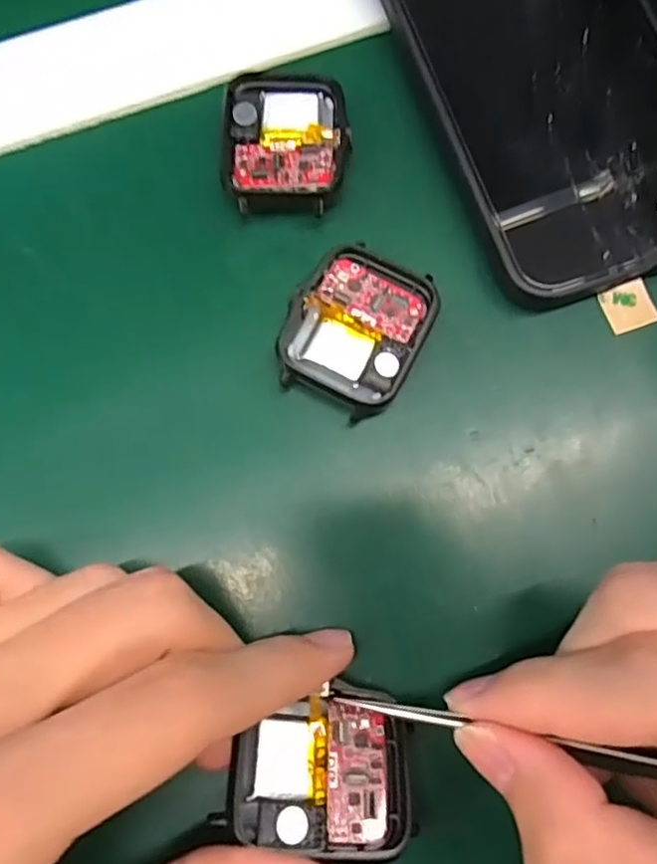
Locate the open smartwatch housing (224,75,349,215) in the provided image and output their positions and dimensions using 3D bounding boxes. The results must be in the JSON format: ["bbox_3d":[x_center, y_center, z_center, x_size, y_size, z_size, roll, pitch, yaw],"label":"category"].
[{"bbox_3d":[-0.013,-0.090,0.198,0.038,0.015,0.045,0,77,0],"label":"open smartwatch housing"}]

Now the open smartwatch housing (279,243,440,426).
[{"bbox_3d":[0.008,-0.029,0.185,0.037,0.014,0.045,26,77,4],"label":"open smartwatch housing"}]

